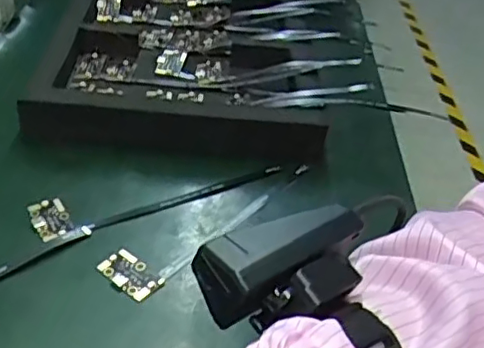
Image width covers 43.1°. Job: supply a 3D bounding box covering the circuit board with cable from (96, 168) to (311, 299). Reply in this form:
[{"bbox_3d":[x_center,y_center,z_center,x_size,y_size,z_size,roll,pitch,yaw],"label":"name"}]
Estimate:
[{"bbox_3d":[-0.016,0.026,0.396,0.035,0.004,0.169,30,42,29],"label":"circuit board with cable"}]

